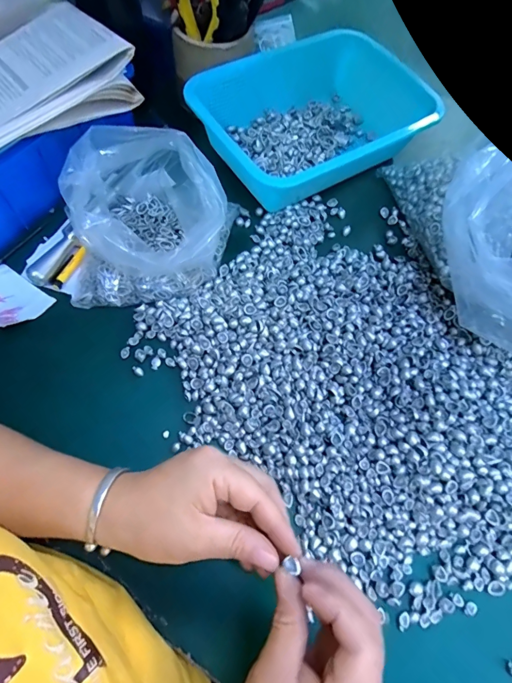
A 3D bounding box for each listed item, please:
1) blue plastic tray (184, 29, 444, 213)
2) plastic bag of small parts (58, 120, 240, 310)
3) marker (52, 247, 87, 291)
[{"bbox_3d":[0.075,-0.277,0.466,0.261,0.068,0.174,-33,72,-15],"label":"blue plastic tray"},{"bbox_3d":[-0.103,-0.131,0.382,0.156,0.088,0.175,4,68,-2],"label":"plastic bag of small parts"},{"bbox_3d":[-0.191,-0.075,0.393,0.011,0.009,0.051,29,69,9],"label":"marker"}]

